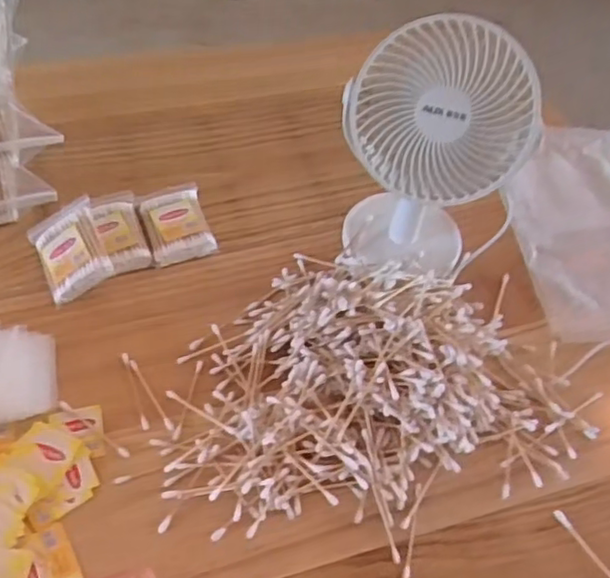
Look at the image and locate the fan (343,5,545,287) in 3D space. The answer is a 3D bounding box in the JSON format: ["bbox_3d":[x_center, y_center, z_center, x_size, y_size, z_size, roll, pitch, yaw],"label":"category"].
[{"bbox_3d":[0.100,-0.106,0.547,0.149,0.211,0.092,13,53,2],"label":"fan"}]

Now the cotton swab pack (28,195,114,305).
[{"bbox_3d":[-0.206,-0.036,0.576,0.061,0.013,0.089,-35,62,2],"label":"cotton swab pack"}]

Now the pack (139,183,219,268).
[{"bbox_3d":[-0.122,-0.064,0.622,0.059,0.020,0.086,-13,56,-18],"label":"pack"}]

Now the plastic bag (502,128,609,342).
[{"bbox_3d":[0.308,-0.070,0.682,0.190,0.024,0.283,-1,53,-9],"label":"plastic bag"}]

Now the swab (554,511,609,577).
[{"bbox_3d":[0.210,0.193,0.475,0.010,0.008,0.073,-23,60,-24],"label":"swab"}]

